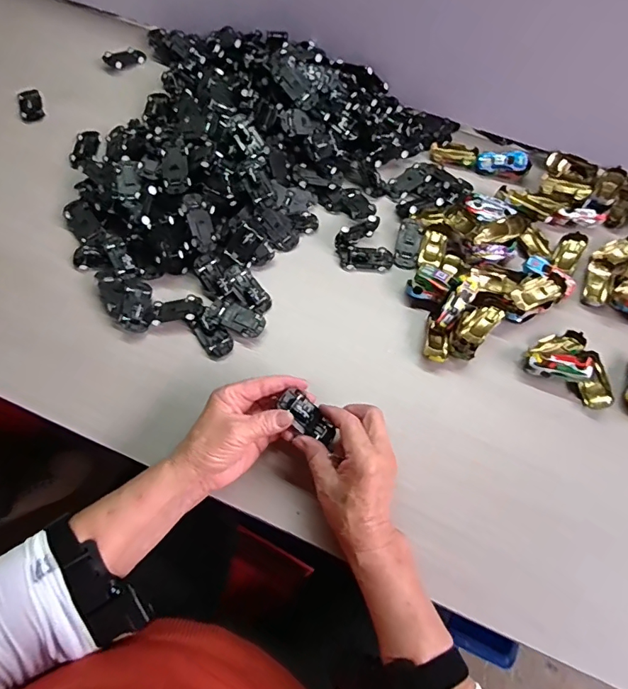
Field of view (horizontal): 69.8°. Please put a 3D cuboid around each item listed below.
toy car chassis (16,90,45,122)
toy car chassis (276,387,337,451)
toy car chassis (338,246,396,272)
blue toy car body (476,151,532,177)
[{"bbox_3d":[-0.406,-0.343,0.645,0.031,0.009,0.061,-17,67,-9],"label":"toy car chassis"},{"bbox_3d":[-0.004,0.072,0.427,0.067,0.013,0.028,45,74,-13],"label":"toy car chassis"},{"bbox_3d":[0.065,-0.106,0.551,0.067,0.011,0.030,1,65,-1],"label":"toy car chassis"},{"bbox_3d":[0.259,-0.246,0.613,0.067,0.017,0.032,2,65,-1],"label":"blue toy car body"}]

